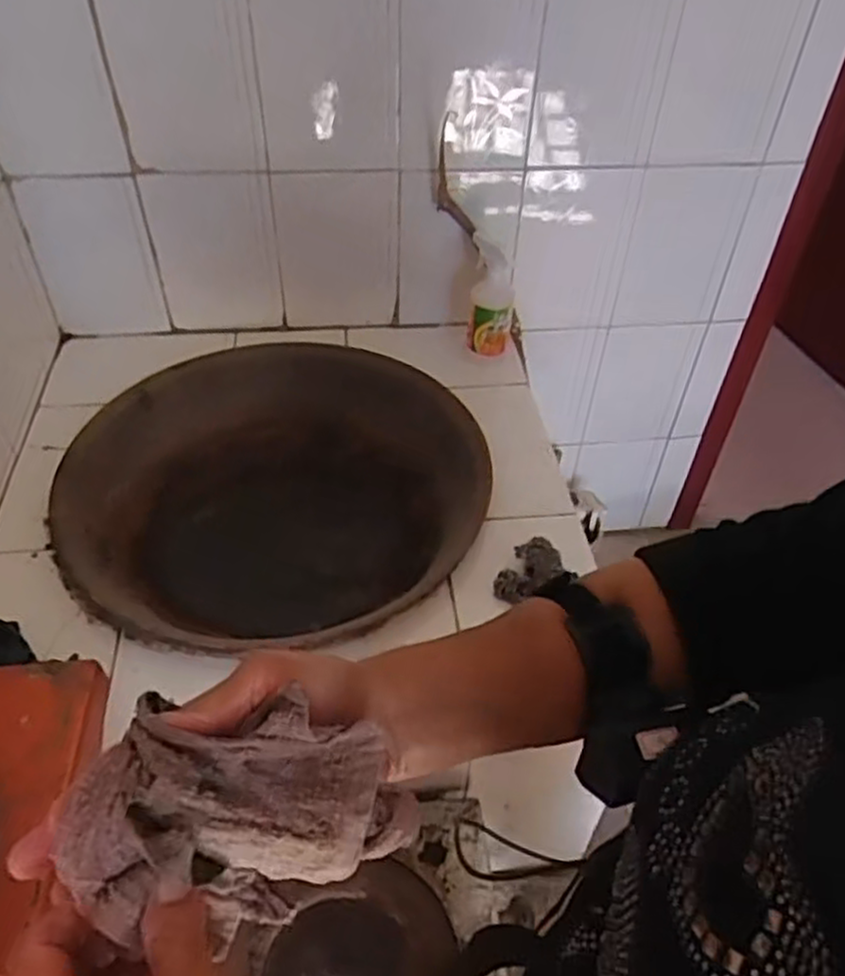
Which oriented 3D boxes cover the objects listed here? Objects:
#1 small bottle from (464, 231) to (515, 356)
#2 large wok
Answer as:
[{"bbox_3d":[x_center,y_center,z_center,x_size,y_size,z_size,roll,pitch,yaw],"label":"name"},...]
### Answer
[{"bbox_3d":[0.113,-0.301,1.236,0.076,0.203,0.070,8,45,5],"label":"small bottle"},{"bbox_3d":[-0.219,0.024,1.106,0.558,0.171,0.575,1,45,-1],"label":"large wok"}]

